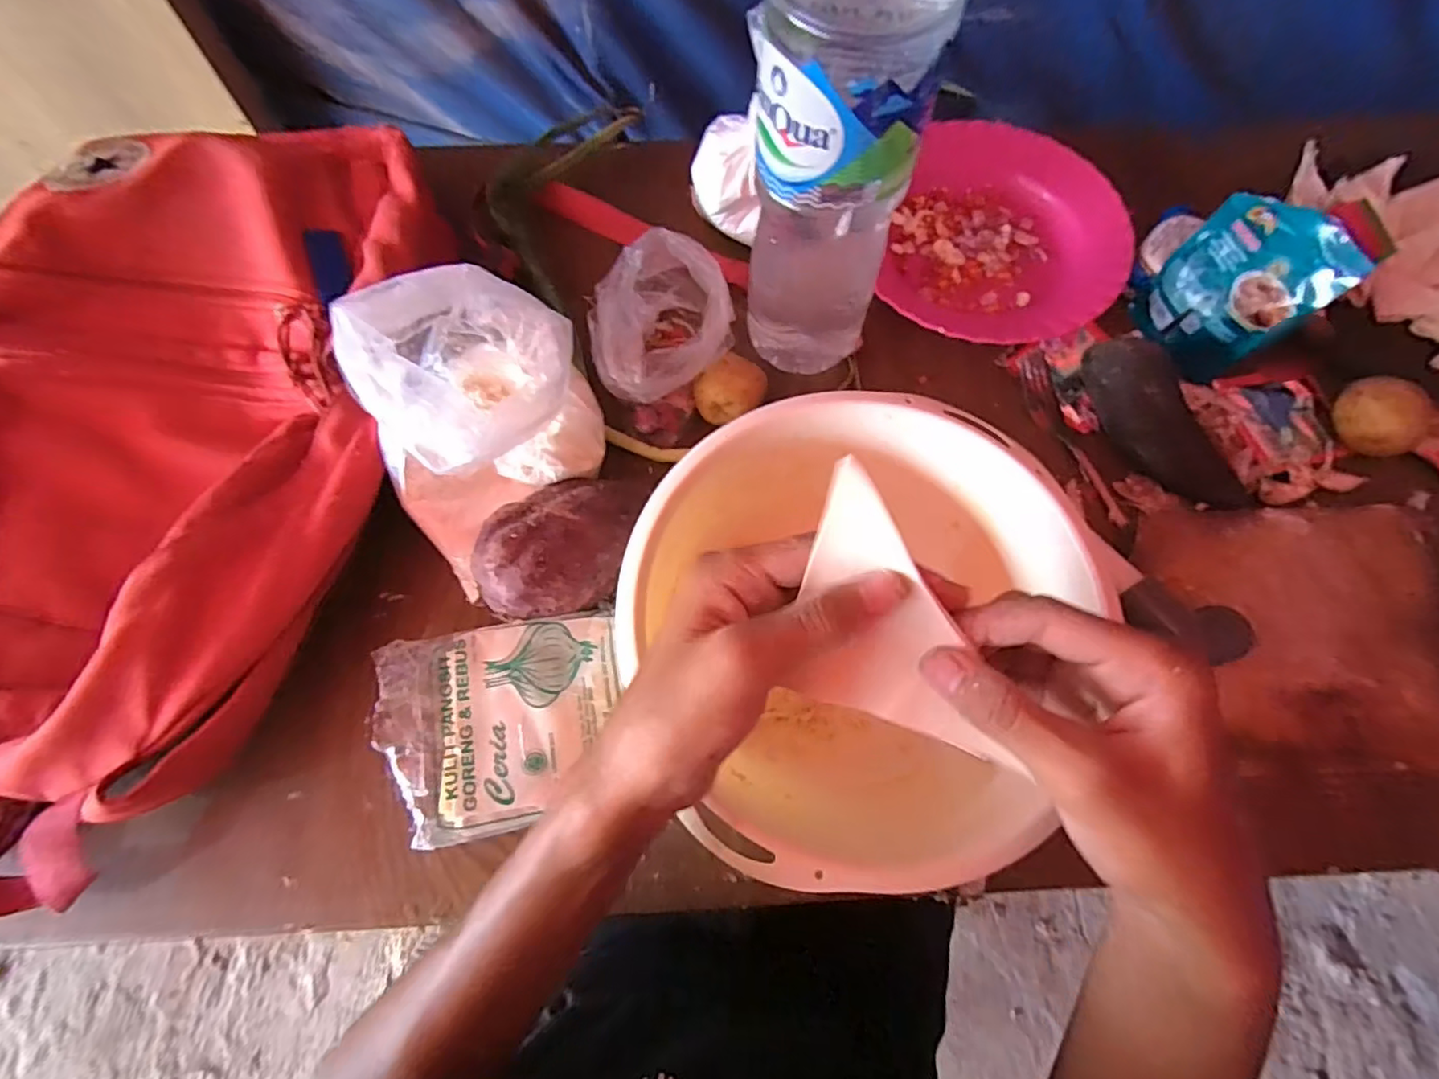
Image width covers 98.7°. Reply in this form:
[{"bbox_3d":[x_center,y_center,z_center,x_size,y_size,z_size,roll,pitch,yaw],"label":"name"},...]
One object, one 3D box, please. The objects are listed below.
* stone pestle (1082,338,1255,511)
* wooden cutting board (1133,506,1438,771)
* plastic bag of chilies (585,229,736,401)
[{"bbox_3d":[0.300,-0.078,0.416,0.045,0.038,0.141,-31,72,-12],"label":"stone pestle"},{"bbox_3d":[0.367,0.056,0.386,0.195,0.013,0.159,0,71,0],"label":"wooden cutting board"},{"bbox_3d":[-0.038,-0.144,0.421,0.105,0.074,0.092,-30,72,-12],"label":"plastic bag of chilies"}]

